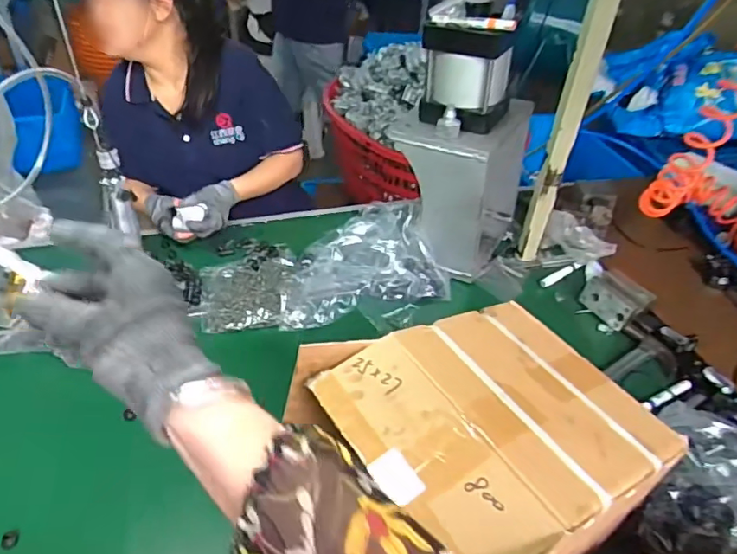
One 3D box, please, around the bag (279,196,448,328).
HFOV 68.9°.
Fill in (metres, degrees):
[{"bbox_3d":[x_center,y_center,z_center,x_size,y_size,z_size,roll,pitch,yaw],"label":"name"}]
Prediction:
[{"bbox_3d":[0.001,-0.041,1.082,0.316,0.092,0.334,3,40,-2],"label":"bag"}]

